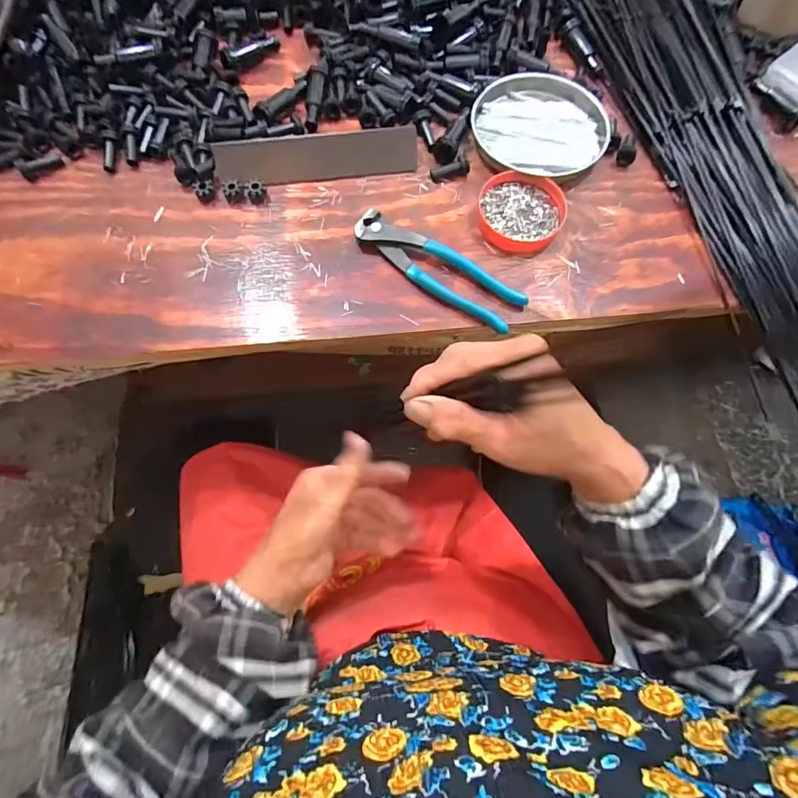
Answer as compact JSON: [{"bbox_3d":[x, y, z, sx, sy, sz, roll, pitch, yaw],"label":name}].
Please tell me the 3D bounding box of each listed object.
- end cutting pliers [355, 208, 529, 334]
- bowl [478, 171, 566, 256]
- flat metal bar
[{"bbox_3d":[0.031,-0.114,0.395,0.162,0.018,0.038,33,74,10],"label":"end cutting pliers"},{"bbox_3d":[0.113,-0.173,0.417,0.077,0.015,0.078,0,71,-1],"label":"bowl"},{"bbox_3d":[-0.077,-0.232,0.429,0.188,0.009,0.039,-9,115,-6],"label":"flat metal bar"}]

